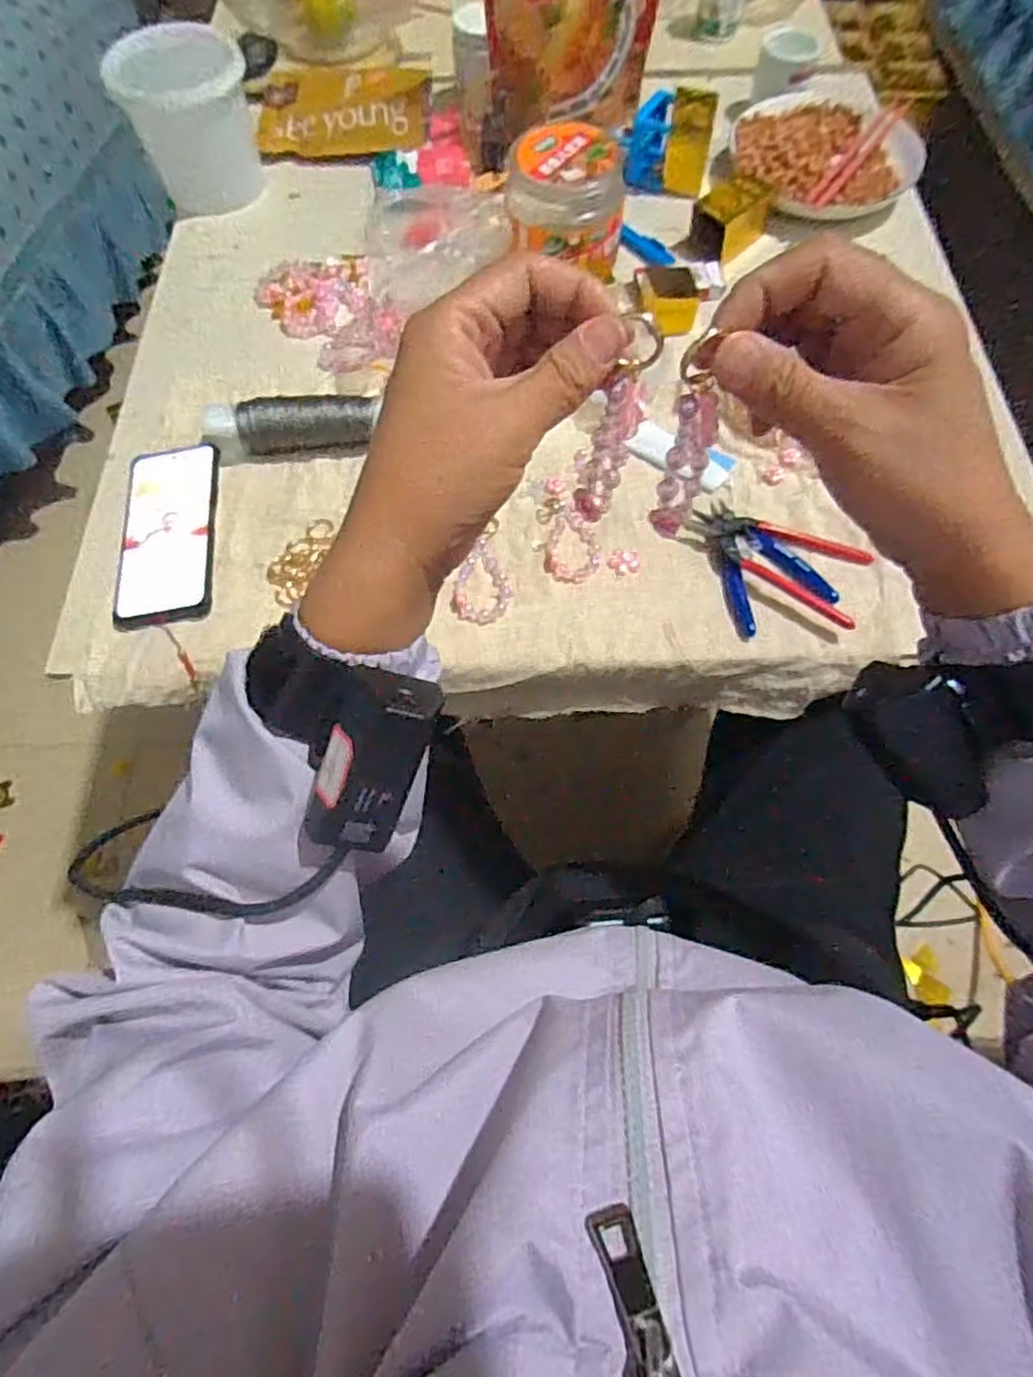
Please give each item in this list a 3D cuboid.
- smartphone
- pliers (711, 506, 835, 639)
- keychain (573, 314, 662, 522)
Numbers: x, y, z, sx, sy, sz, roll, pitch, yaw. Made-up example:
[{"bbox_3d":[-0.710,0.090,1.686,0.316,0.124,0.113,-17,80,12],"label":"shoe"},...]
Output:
[{"bbox_3d":[-0.276,-0.124,0.541,0.075,0.014,0.161,-7,66,-2],"label":"smartphone"},{"bbox_3d":[0.186,-0.102,0.537,0.076,0.010,0.114,-21,67,-8],"label":"pliers"},{"bbox_3d":[0.040,-0.110,0.289,0.019,0.089,0.013,38,51,16],"label":"keychain"}]

